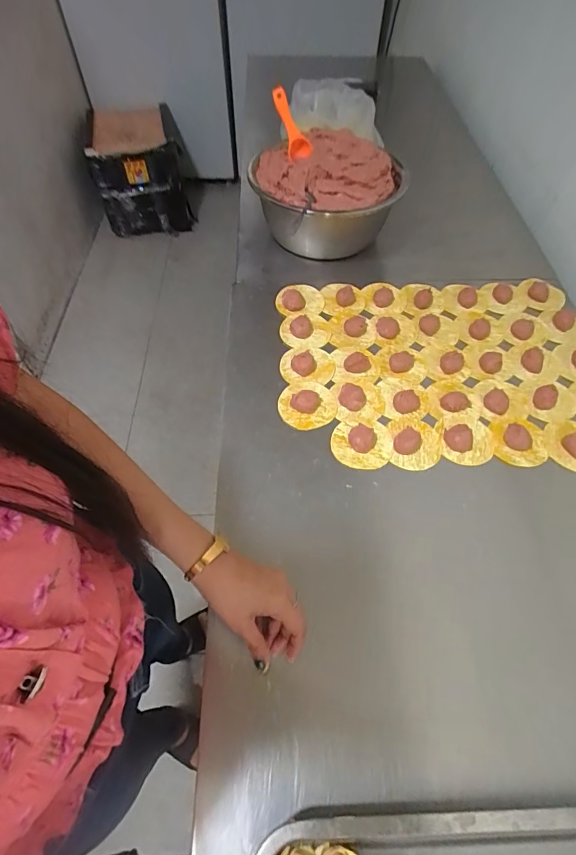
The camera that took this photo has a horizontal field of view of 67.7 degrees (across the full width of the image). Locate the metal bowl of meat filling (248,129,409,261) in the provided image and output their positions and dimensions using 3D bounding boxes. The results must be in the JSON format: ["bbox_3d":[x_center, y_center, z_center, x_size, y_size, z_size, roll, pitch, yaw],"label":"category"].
[{"bbox_3d":[0.068,-0.419,0.806,0.263,0.152,0.237,4,58,3],"label":"metal bowl of meat filling"}]

